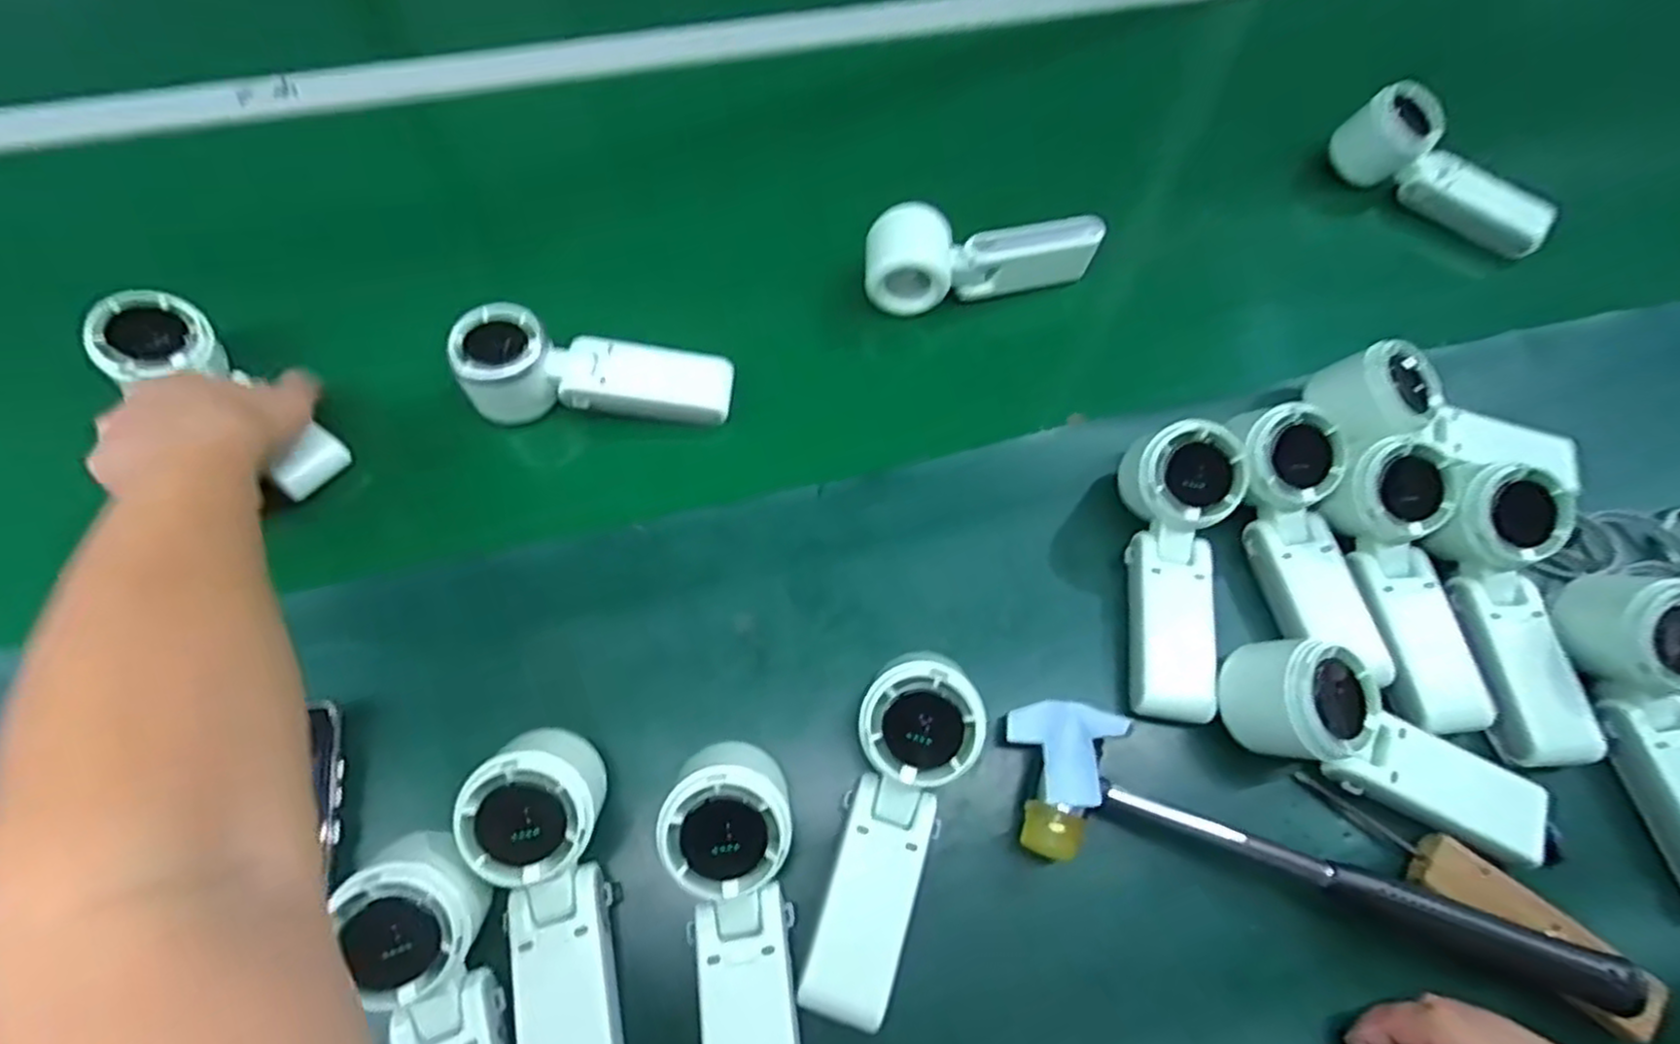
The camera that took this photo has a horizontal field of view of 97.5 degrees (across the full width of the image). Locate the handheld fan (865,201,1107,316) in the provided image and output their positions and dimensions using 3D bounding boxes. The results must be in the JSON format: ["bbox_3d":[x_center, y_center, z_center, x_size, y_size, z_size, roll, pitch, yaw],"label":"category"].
[{"bbox_3d":[0.100,-0.191,0.523,0.166,0.047,0.051,-8,64,-6],"label":"handheld fan"}]

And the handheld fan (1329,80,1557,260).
[{"bbox_3d":[0.480,-0.275,0.583,0.062,0.053,0.170,-28,68,-15],"label":"handheld fan"}]

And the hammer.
[{"bbox_3d":[0.222,0.160,0.360,0.284,0.039,0.070,16,64,6],"label":"hammer"}]

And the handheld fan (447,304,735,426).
[{"bbox_3d":[-0.153,-0.096,0.467,0.163,0.045,0.052,3,63,-1],"label":"handheld fan"}]

